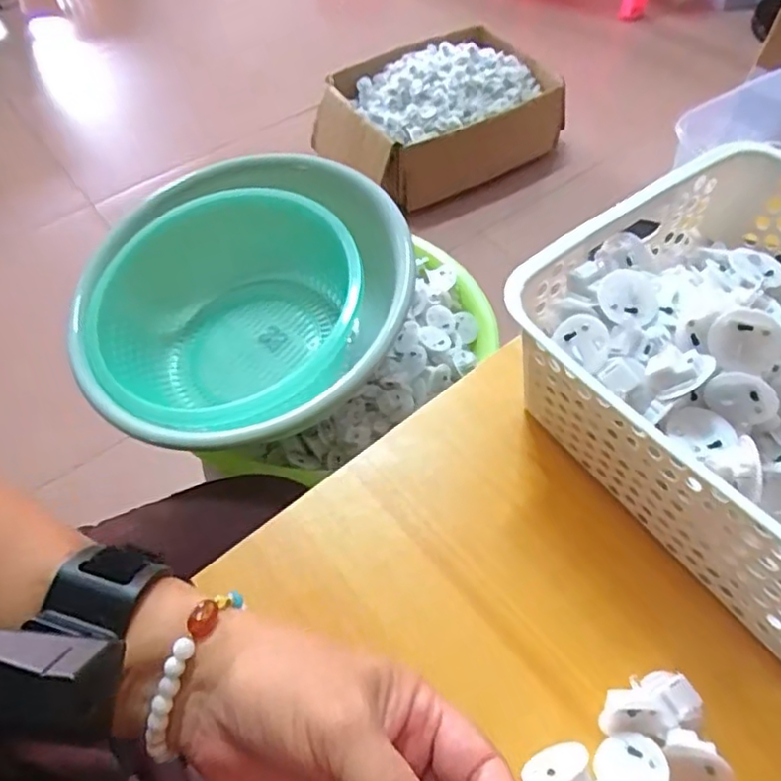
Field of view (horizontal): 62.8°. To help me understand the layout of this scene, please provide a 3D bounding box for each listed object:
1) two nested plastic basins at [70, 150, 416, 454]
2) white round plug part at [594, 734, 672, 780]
[{"bbox_3d":[-0.123,-0.070,0.560,0.253,0.125,0.273,-1,56,1],"label":"two nested plastic basins"},{"bbox_3d":[0.117,0.182,0.307,0.031,0.013,0.031,-19,39,16],"label":"white round plug part"}]

